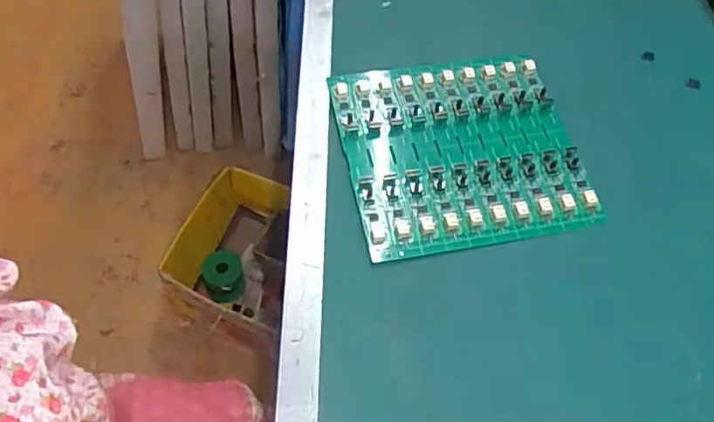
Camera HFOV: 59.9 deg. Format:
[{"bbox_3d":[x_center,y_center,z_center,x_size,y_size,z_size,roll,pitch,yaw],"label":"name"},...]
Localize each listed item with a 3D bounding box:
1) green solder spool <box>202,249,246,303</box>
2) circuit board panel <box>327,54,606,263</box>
[{"bbox_3d":[-0.236,0.112,1.092,0.070,0.063,0.083,-11,59,-8],"label":"green solder spool"},{"bbox_3d":[0.063,-0.039,0.377,0.137,0.010,0.130,-10,59,-7],"label":"circuit board panel"}]

